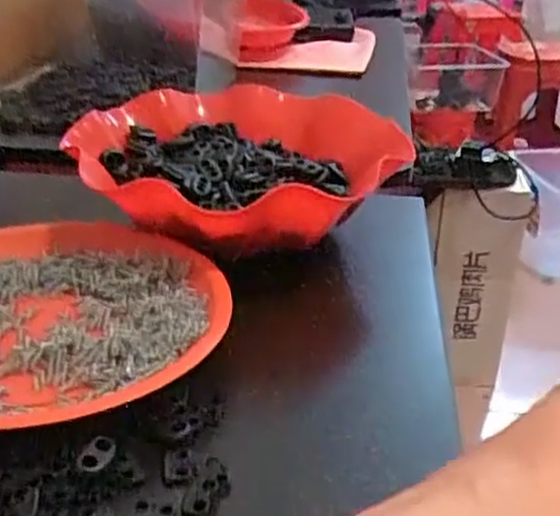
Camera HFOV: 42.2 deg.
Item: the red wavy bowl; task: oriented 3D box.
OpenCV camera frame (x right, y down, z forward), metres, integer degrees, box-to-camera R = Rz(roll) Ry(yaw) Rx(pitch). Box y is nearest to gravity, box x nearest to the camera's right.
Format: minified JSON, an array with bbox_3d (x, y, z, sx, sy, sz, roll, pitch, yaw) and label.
[{"bbox_3d":[-0.030,-0.072,0.504,0.211,0.050,0.213,8,28,12],"label":"red wavy bowl"}]

